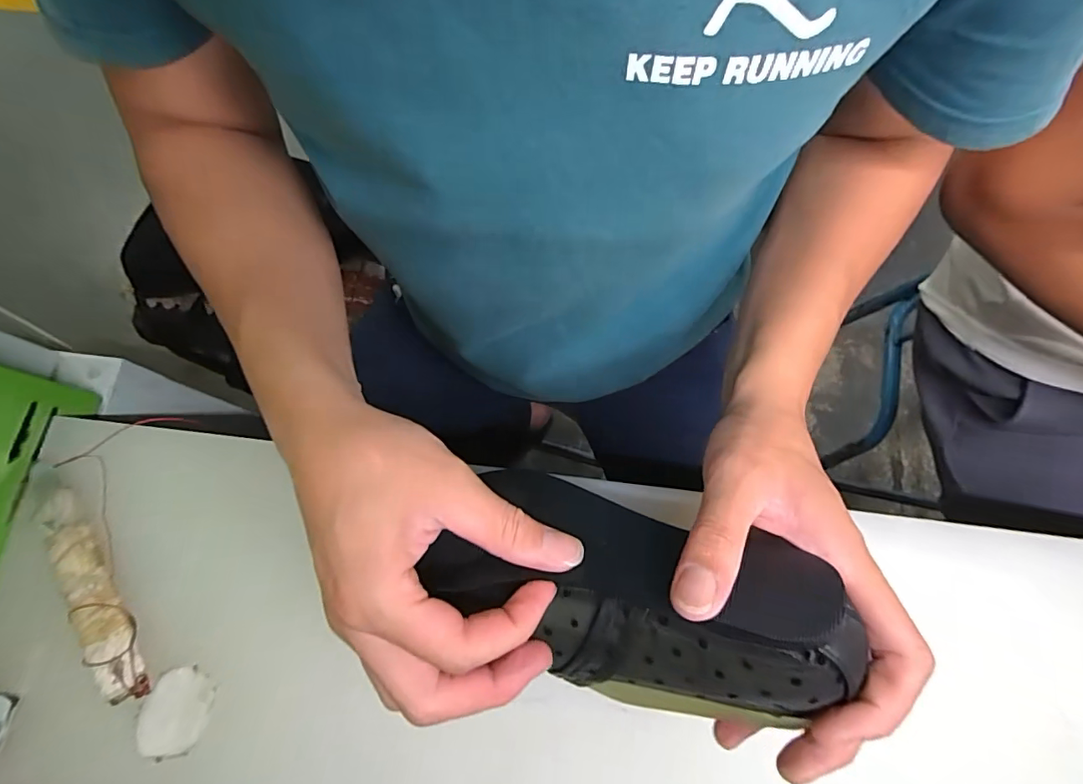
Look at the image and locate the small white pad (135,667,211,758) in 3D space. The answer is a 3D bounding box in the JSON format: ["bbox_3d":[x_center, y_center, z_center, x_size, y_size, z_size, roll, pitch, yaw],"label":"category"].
[{"bbox_3d":[-0.220,0.192,0.303,0.038,0.004,0.047,25,74,9],"label":"small white pad"}]

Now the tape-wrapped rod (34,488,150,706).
[{"bbox_3d":[-0.282,0.124,0.318,0.027,0.015,0.140,-32,74,-9],"label":"tape-wrapped rod"}]

